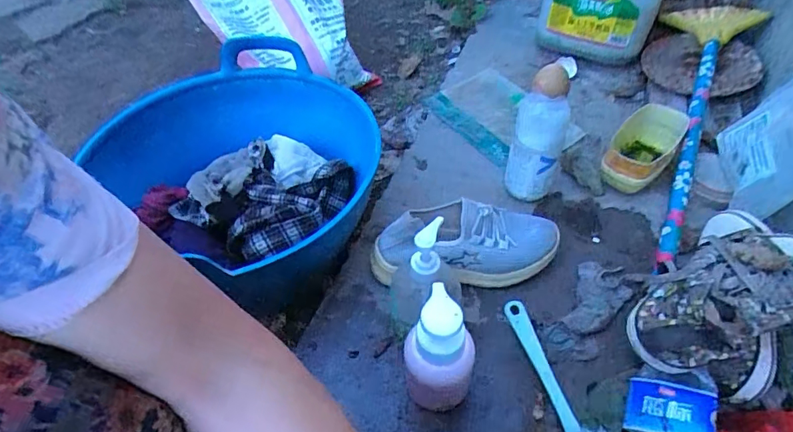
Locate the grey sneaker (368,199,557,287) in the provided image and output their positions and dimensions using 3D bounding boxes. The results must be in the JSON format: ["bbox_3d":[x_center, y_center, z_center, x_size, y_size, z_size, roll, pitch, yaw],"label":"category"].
[{"bbox_3d":[0.085,0.036,0.588,0.230,0.080,0.091,-11,51,-8],"label":"grey sneaker"}]

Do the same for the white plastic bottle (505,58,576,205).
[{"bbox_3d":[0.183,-0.108,0.615,0.062,0.202,0.052,13,52,11],"label":"white plastic bottle"}]

